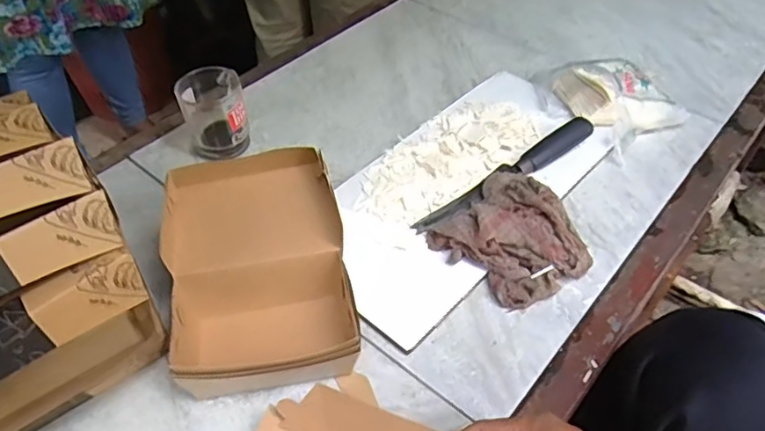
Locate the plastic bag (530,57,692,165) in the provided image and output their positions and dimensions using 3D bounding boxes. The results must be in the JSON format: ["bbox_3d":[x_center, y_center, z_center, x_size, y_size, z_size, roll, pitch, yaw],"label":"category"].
[{"bbox_3d":[0.267,-0.150,0.696,0.132,0.057,0.160,-28,52,-22],"label":"plastic bag"}]

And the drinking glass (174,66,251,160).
[{"bbox_3d":[-0.185,-0.113,0.643,0.068,0.085,0.069,-17,49,-13],"label":"drinking glass"}]

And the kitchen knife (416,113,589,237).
[{"bbox_3d":[0.131,-0.044,0.607,0.244,0.018,0.028,-30,52,-24],"label":"kitchen knife"}]

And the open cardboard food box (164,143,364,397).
[{"bbox_3d":[-0.105,0.047,0.491,0.148,0.095,0.186,-10,48,-7],"label":"open cardboard food box"}]

